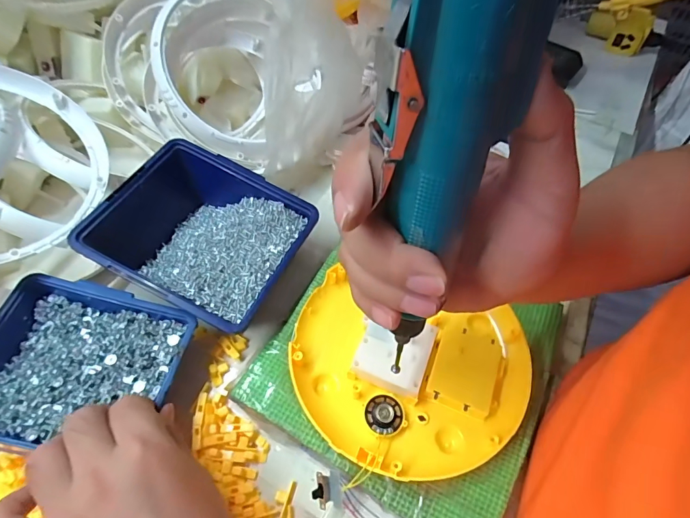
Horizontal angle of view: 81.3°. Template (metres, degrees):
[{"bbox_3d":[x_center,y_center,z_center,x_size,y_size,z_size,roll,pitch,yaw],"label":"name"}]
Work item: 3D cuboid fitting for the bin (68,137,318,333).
[{"bbox_3d":[-0.133,-0.024,0.377,0.182,0.069,0.153,23,59,12],"label":"bin"}]

